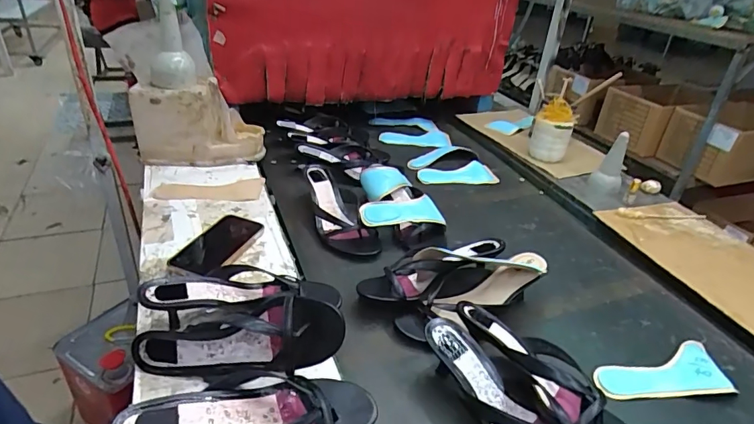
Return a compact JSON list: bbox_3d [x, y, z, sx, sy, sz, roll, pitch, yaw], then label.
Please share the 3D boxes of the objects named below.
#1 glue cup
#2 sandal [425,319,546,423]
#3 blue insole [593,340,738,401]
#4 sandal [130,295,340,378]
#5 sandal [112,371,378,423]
[{"bbox_3d":[0.461,-0.212,1.218,0.098,0.146,0.106,14,33,16],"label":"glue cup"},{"bbox_3d":[0.145,0.230,0.540,0.074,0.069,0.241,-20,40,-39],"label":"sandal"},{"bbox_3d":[0.383,0.219,0.641,0.179,0.012,0.085,-3,34,-2],"label":"blue insole"},{"bbox_3d":[-0.156,0.149,0.544,0.243,0.090,0.053,-11,27,8],"label":"sandal"},{"bbox_3d":[-0.127,0.210,0.488,0.249,0.063,0.102,0,31,-14],"label":"sandal"}]

